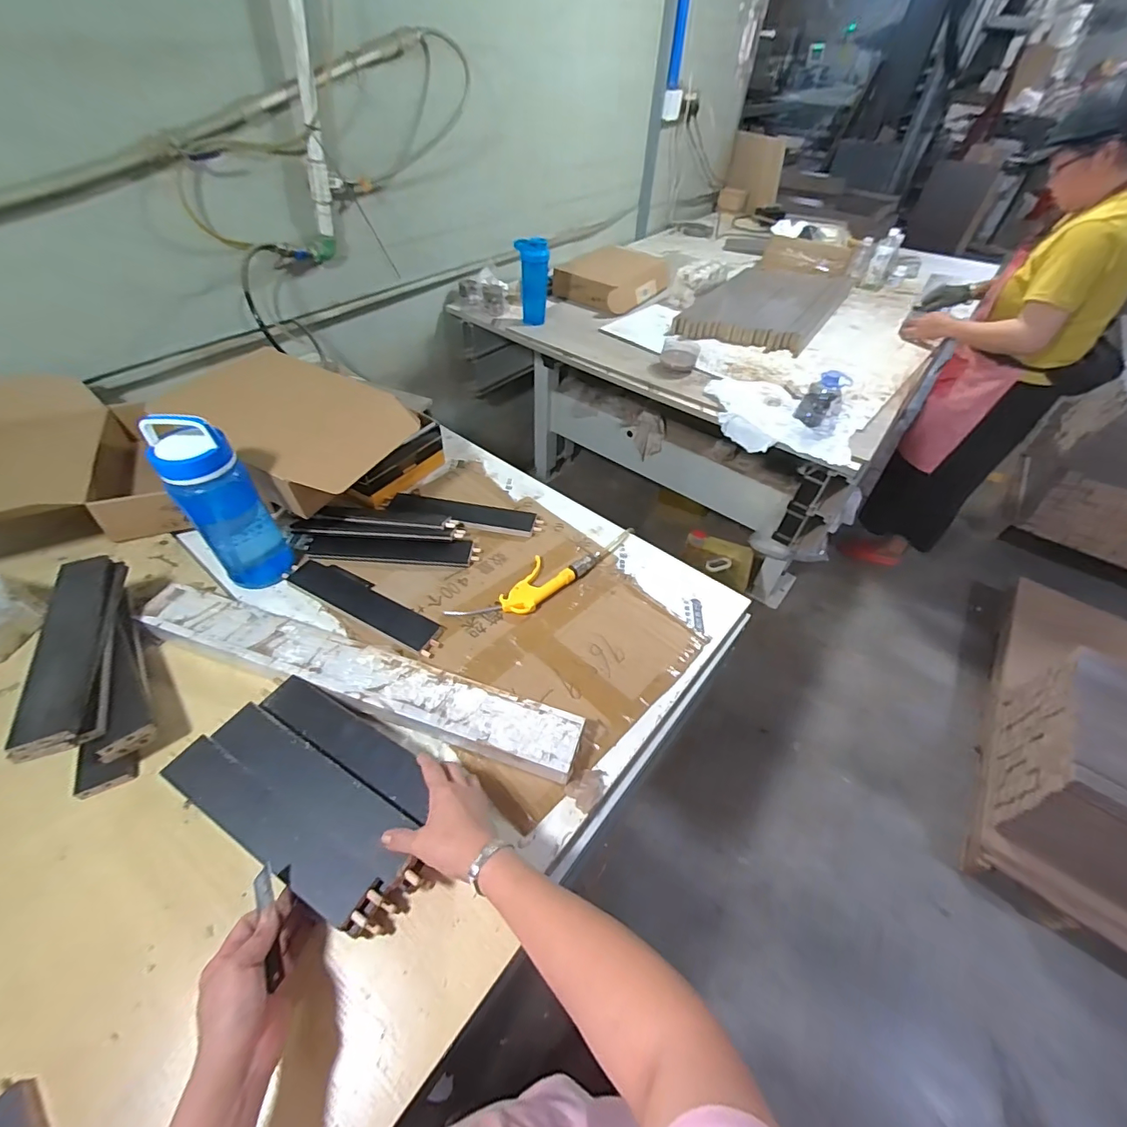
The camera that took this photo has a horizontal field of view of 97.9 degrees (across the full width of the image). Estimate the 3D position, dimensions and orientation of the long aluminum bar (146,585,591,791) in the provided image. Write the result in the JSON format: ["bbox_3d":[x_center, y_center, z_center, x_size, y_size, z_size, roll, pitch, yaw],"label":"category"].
[{"bbox_3d":[-0.286,0.147,0.670,0.633,0.033,0.085,15,49,11],"label":"long aluminum bar"}]

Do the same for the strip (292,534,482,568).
[{"bbox_3d":[-0.312,-0.025,0.874,0.315,0.013,0.055,2,48,-1],"label":"strip"}]

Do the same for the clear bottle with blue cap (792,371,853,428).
[{"bbox_3d":[0.619,-0.393,1.165,0.093,0.127,0.093,25,52,19],"label":"clear bottle with blue cap"}]

